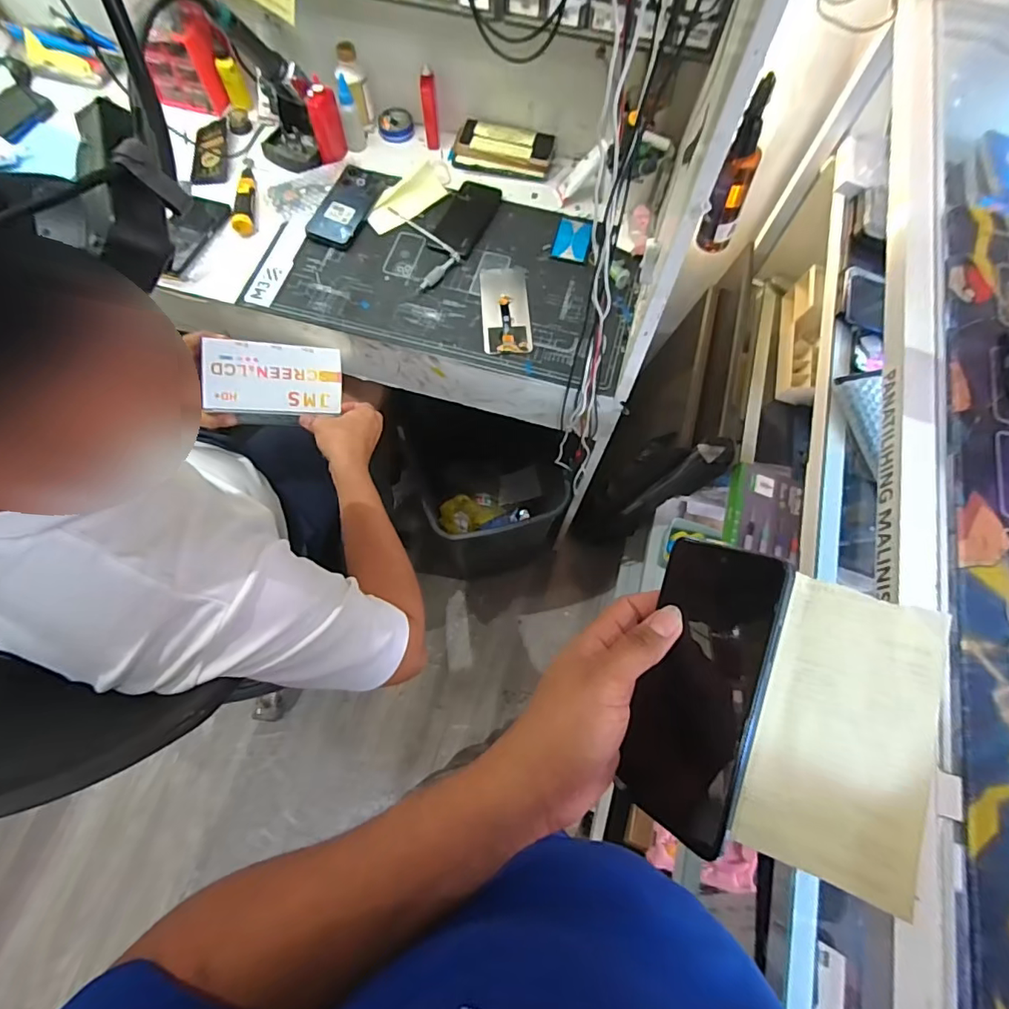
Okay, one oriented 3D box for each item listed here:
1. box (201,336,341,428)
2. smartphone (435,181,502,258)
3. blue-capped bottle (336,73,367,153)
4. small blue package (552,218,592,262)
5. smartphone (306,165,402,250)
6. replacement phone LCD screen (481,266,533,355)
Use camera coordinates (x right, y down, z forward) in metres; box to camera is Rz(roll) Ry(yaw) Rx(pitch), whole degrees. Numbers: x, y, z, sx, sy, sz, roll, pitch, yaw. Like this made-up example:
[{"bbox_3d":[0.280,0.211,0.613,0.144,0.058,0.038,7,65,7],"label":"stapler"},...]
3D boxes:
[{"bbox_3d":[-0.320,-0.169,0.725,0.166,0.029,0.108,-1,99,-21],"label":"box"},{"bbox_3d":[-0.062,-0.479,0.848,0.072,0.011,0.159,22,70,7],"label":"smartphone"},{"bbox_3d":[-0.260,-0.655,0.858,0.030,0.094,0.036,-8,69,-4],"label":"blue-capped bottle"},{"bbox_3d":[0.112,-0.436,0.839,0.054,0.012,0.083,12,69,3],"label":"small blue package"},{"bbox_3d":[-0.252,-0.496,0.847,0.082,0.014,0.170,24,75,-5],"label":"smartphone"},{"bbox_3d":[0.002,-0.309,0.769,0.073,0.059,0.156,-3,69,-2],"label":"replacement phone LCD screen"}]

